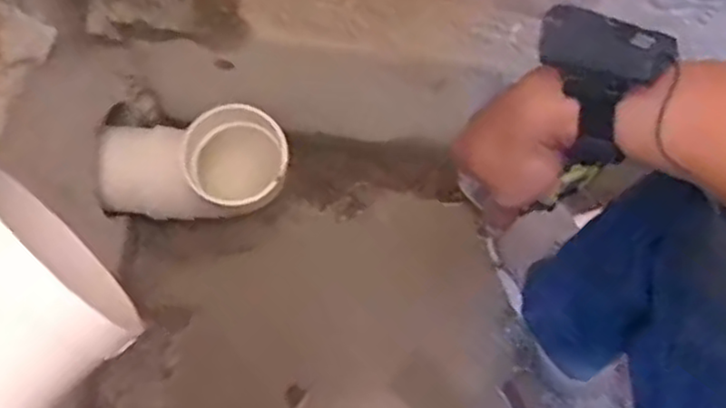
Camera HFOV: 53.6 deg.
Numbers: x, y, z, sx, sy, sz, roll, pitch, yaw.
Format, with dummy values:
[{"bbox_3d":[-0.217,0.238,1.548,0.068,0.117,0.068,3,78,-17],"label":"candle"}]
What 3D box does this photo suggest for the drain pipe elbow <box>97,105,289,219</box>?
[{"bbox_3d":[-0.202,-0.053,0.874,0.233,0.123,0.134,-8,65,9],"label":"drain pipe elbow"}]

